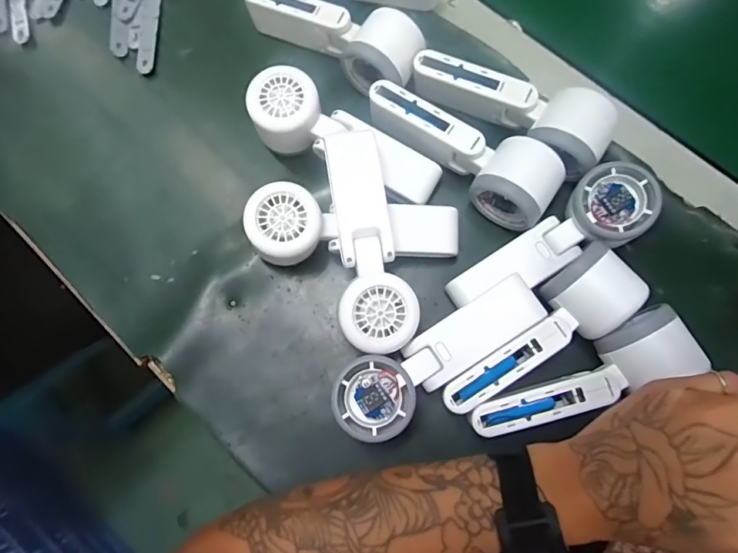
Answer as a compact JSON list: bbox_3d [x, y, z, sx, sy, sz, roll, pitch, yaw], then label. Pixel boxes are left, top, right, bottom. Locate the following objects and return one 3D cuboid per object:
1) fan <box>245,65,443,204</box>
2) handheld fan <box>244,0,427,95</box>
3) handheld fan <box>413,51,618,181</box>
[{"bbox_3d":[-0.024,-0.105,0.405,0.166,0.056,0.067,31,79,9],"label":"fan"},{"bbox_3d":[-0.028,-0.217,0.428,0.164,0.054,0.059,37,80,10],"label":"handheld fan"},{"bbox_3d":[0.113,-0.138,0.392,0.165,0.048,0.055,30,79,9],"label":"handheld fan"}]

